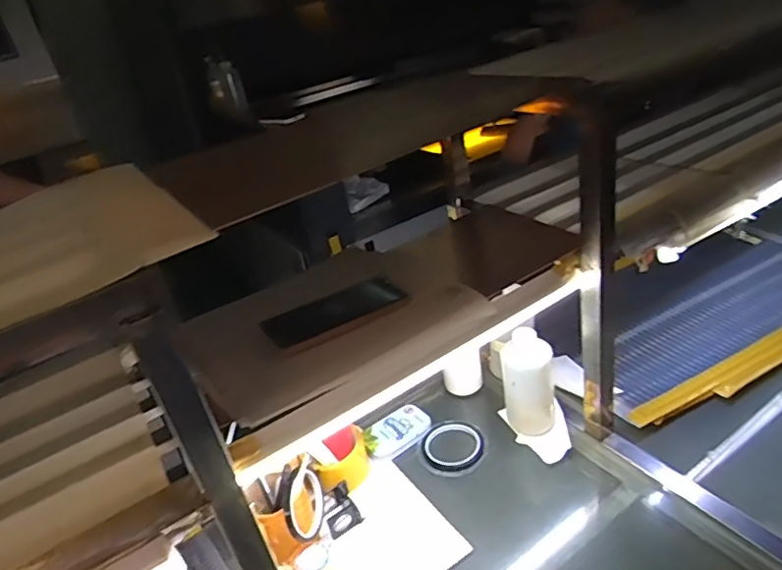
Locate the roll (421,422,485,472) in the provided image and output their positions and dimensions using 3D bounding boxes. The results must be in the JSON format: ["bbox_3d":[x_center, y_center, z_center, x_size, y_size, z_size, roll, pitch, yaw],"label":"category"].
[{"bbox_3d":[0.096,0.249,0.882,0.095,0.010,0.092,-8,29,5],"label":"roll"}]

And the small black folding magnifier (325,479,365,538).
[{"bbox_3d":[-0.071,0.317,0.797,0.052,0.037,0.060,-21,31,-19],"label":"small black folding magnifier"}]

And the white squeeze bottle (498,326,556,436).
[{"bbox_3d":[0.210,0.149,0.866,0.079,0.172,0.062,-2,30,14],"label":"white squeeze bottle"}]

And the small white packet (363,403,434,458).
[{"bbox_3d":[0.010,0.235,0.912,0.111,0.022,0.061,-27,33,-27],"label":"small white packet"}]

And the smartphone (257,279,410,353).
[{"bbox_3d":[-0.061,0.032,0.641,0.158,0.011,0.066,-22,43,-14],"label":"smartphone"}]

